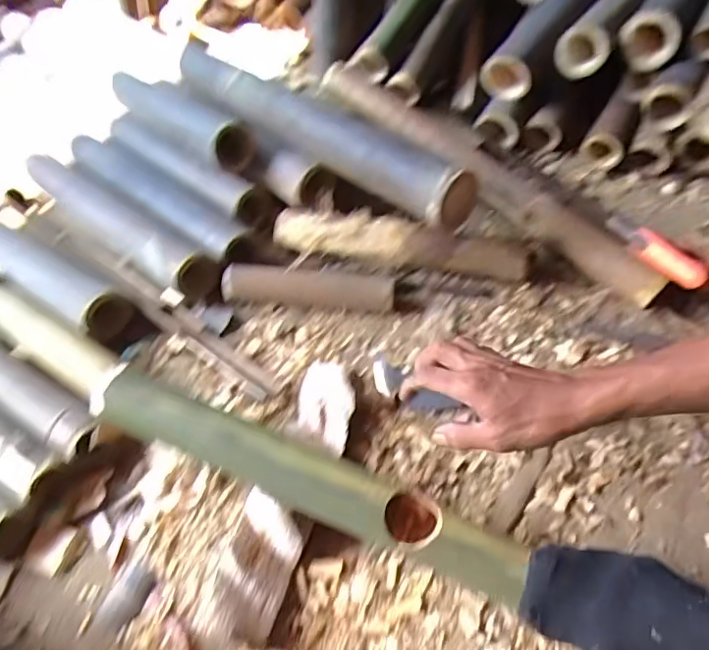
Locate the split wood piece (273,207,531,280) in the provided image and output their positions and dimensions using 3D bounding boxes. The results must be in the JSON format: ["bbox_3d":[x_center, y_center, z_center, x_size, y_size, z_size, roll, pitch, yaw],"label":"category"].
[{"bbox_3d":[0.061,-0.116,0.788,0.357,0.053,0.051,8,53,12],"label":"split wood piece"}]

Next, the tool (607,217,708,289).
[{"bbox_3d":[0.383,-0.097,0.705,0.038,0.032,0.143,-21,53,-10],"label":"tool"}]

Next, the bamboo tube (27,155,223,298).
[{"bbox_3d":[-0.380,-0.168,0.870,0.461,0.055,0.072,32,61,26],"label":"bamboo tube"}]

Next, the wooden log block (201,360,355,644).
[{"bbox_3d":[-0.070,0.177,0.595,0.074,0.051,0.300,13,55,15],"label":"wooden log block"}]

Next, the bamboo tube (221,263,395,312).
[{"bbox_3d":[-0.064,-0.051,0.781,0.239,0.041,0.040,4,53,8],"label":"bamboo tube"}]

